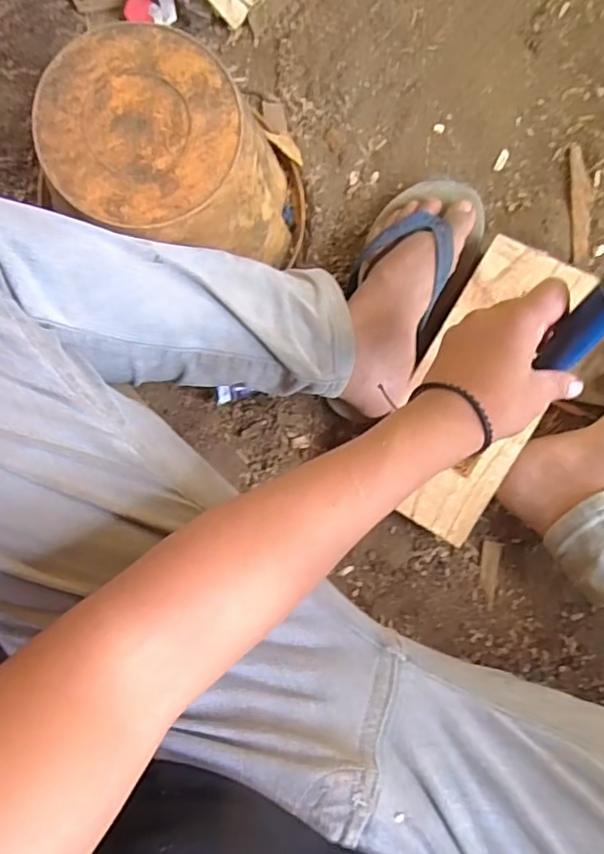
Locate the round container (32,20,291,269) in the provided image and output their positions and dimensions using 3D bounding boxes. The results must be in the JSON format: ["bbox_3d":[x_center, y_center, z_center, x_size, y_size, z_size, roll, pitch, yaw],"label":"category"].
[{"bbox_3d":[-0.105,-0.231,0.527,0.168,0.183,0.159,7,92,9],"label":"round container"}]

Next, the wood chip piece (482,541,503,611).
[{"bbox_3d":[0.183,0.144,0.568,0.017,0.005,0.064,9,82,11],"label":"wood chip piece"}]

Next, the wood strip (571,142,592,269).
[{"bbox_3d":[0.274,-0.218,0.568,0.017,0.004,0.118,-1,91,10],"label":"wood strip"}]

